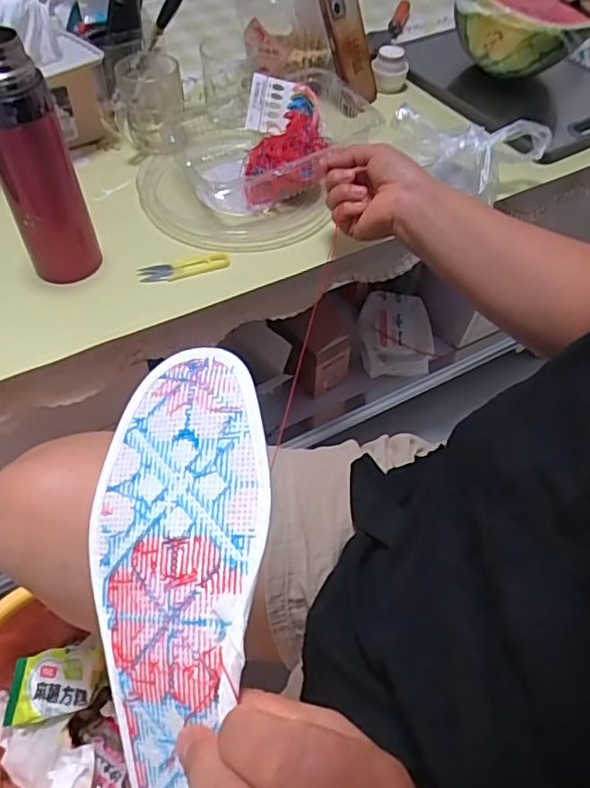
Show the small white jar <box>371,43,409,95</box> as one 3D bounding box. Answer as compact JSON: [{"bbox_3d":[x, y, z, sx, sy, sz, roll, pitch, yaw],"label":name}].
[{"bbox_3d":[0.141,-0.483,0.852,0.054,0.052,0.053,0,54,0],"label":"small white jar"}]

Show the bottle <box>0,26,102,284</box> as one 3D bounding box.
[{"bbox_3d":[-0.231,-0.200,0.517,0.058,0.218,0.051,-9,53,-8],"label":"bottle"}]

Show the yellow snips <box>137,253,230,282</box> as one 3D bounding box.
[{"bbox_3d":[-0.115,-0.132,0.601,0.093,0.008,0.023,-16,55,-13],"label":"yellow snips"}]

